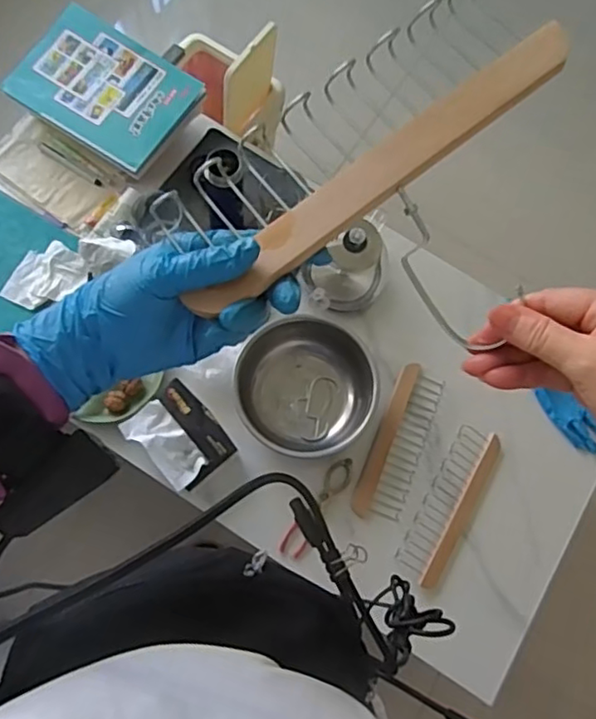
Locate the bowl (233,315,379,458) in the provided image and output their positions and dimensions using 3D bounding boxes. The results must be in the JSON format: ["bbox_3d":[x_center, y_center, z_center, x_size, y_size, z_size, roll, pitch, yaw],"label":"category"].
[{"bbox_3d":[0.011,0.046,0.992,0.210,0.085,0.197,0,71,0],"label":"bowl"}]

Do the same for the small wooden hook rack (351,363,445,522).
[{"bbox_3d":[0.168,0.137,1.015,0.079,0.029,0.253,21,72,7],"label":"small wooden hook rack"}]

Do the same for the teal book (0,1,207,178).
[{"bbox_3d":[-0.348,-0.488,1.107,0.295,0.036,0.210,33,84,3],"label":"teal book"}]

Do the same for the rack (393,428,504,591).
[{"bbox_3d":[0.244,0.228,0.990,0.070,0.021,0.254,29,73,9],"label":"rack"}]

